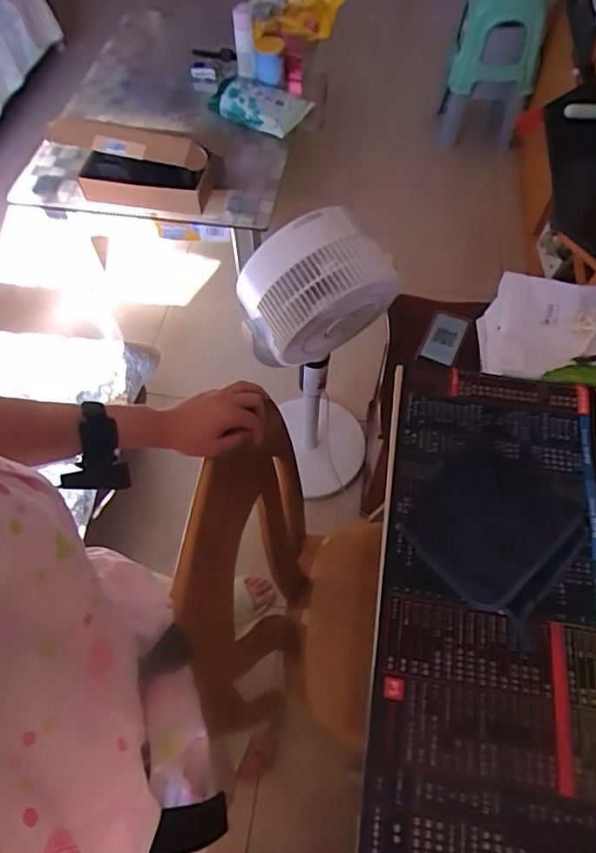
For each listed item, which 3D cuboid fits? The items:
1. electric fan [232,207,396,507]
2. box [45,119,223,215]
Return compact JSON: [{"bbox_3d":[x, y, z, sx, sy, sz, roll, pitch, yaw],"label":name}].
[{"bbox_3d":[0.047,-0.116,1.199,0.260,0.779,0.266,-7,60,-4],"label":"electric fan"},{"bbox_3d":[-0.425,-0.687,1.413,0.393,0.201,0.133,14,61,8],"label":"box"}]

